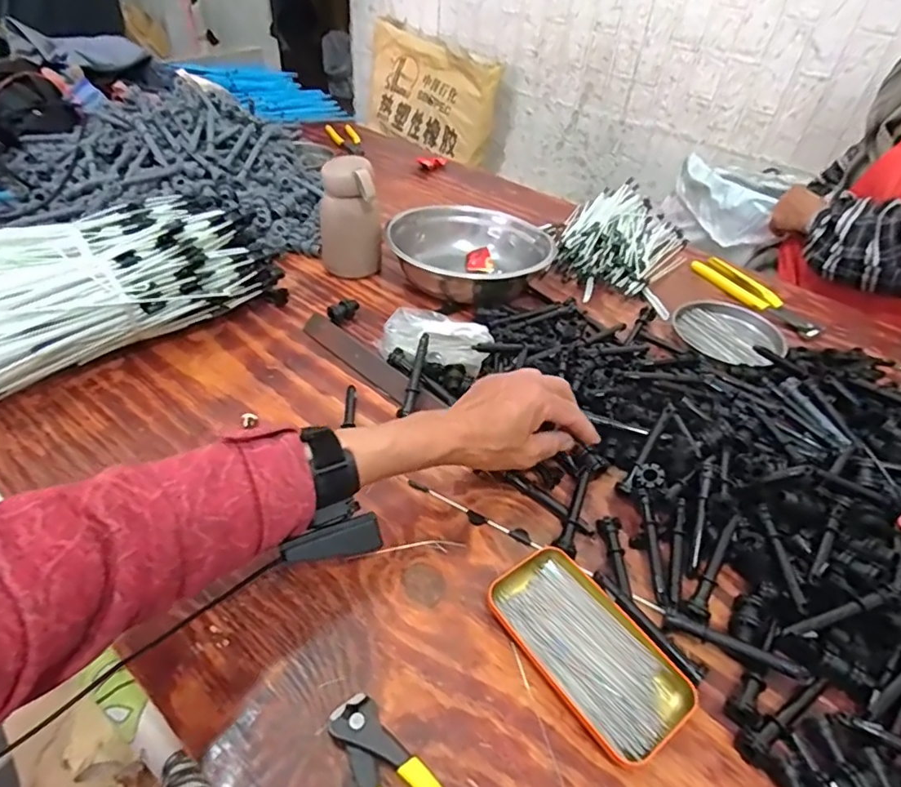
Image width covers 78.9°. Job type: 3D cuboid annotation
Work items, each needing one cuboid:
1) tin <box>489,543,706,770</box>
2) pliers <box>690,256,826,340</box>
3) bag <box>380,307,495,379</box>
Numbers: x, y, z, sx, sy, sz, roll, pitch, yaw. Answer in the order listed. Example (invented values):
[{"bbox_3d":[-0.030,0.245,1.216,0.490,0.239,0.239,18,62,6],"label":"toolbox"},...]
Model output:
[{"bbox_3d":[0.097,0.177,0.386,0.075,0.014,0.140,-26,51,-30],"label":"tin"},{"bbox_3d":[0.429,-0.140,0.768,0.058,0.020,0.202,-17,47,-23],"label":"pliers"},{"bbox_3d":[-0.016,-0.055,0.600,0.116,0.034,0.073,15,43,10],"label":"bag"}]

